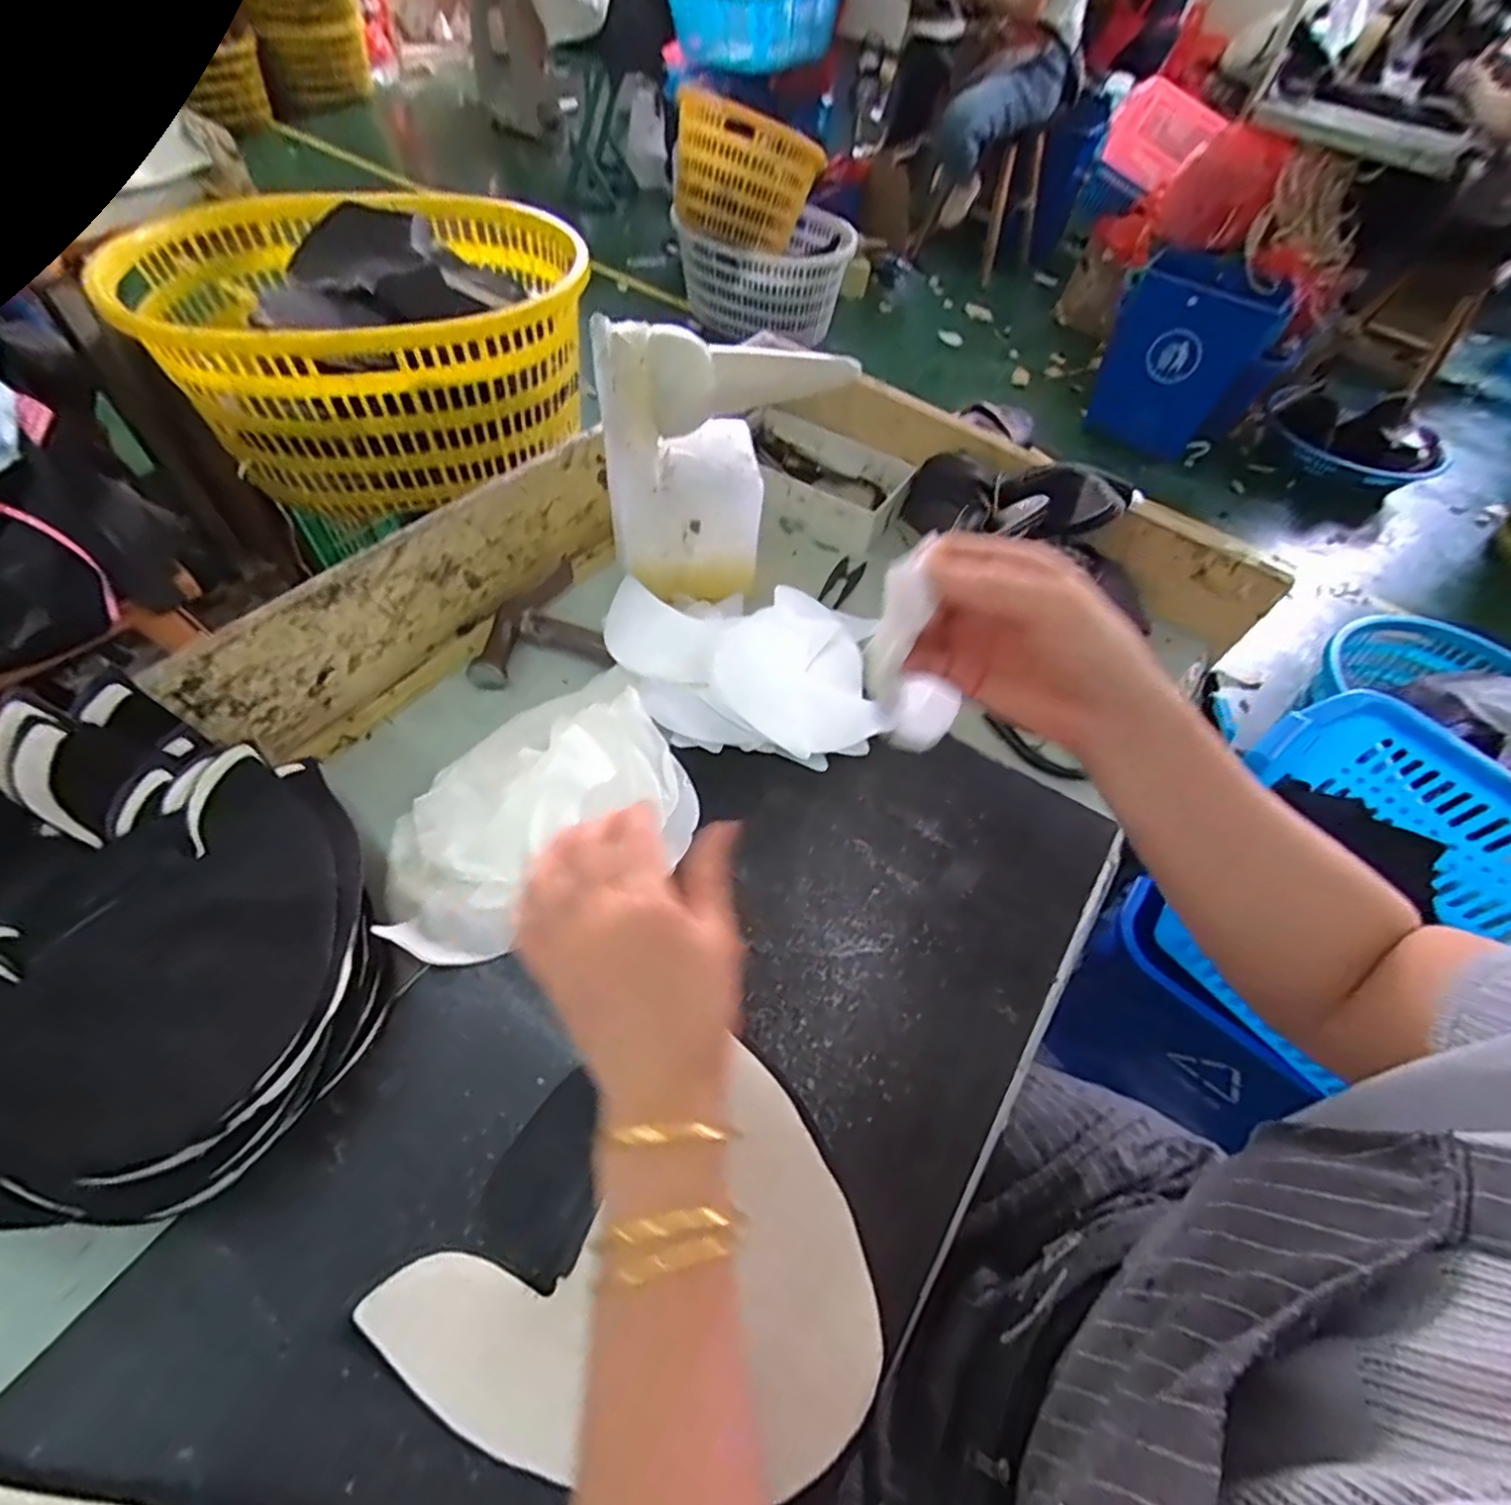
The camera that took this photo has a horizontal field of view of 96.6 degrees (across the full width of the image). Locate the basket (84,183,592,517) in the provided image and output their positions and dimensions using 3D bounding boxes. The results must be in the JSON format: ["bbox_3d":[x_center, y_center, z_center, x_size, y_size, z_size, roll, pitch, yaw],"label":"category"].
[{"bbox_3d":[-0.561,-0.615,1.028,0.576,0.265,0.451,-3,56,-8],"label":"basket"}]

